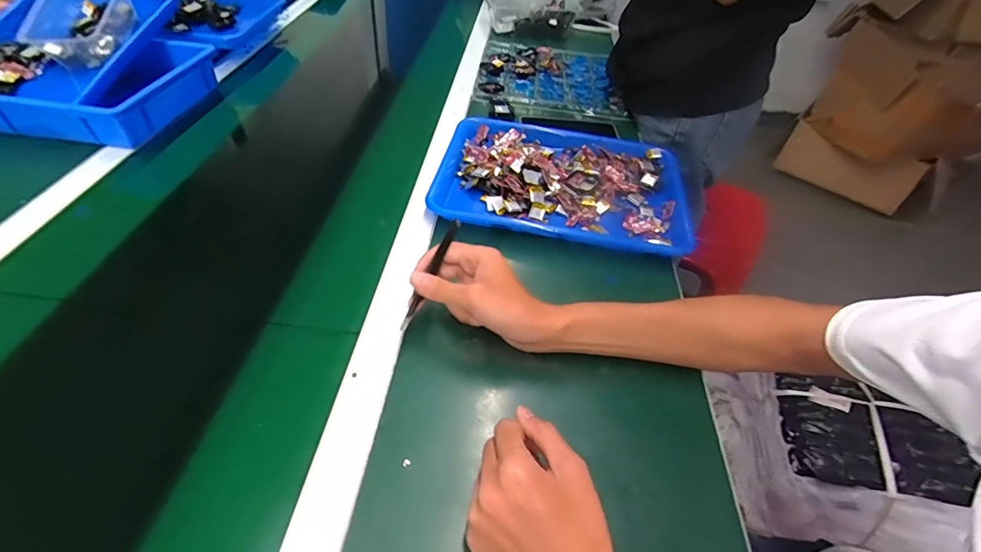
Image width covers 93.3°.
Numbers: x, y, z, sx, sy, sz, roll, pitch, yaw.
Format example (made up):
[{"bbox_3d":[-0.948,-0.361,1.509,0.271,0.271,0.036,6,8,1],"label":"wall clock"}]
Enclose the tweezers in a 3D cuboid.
[{"bbox_3d":[-0.058,-0.002,0.447,0.012,0.008,0.117,28,87,21],"label":"tweezers"}]

